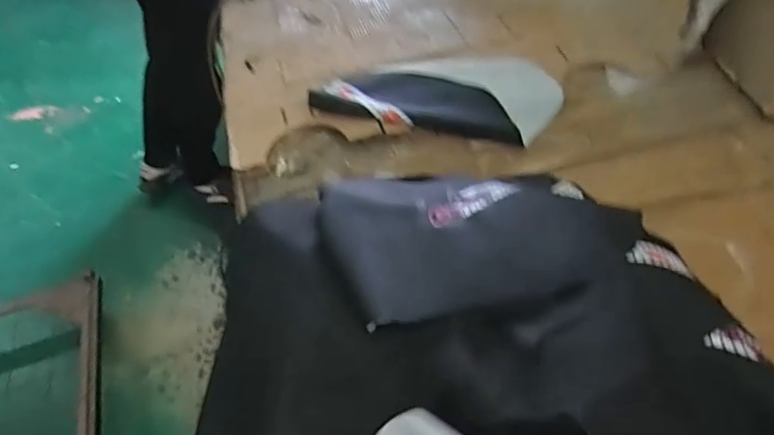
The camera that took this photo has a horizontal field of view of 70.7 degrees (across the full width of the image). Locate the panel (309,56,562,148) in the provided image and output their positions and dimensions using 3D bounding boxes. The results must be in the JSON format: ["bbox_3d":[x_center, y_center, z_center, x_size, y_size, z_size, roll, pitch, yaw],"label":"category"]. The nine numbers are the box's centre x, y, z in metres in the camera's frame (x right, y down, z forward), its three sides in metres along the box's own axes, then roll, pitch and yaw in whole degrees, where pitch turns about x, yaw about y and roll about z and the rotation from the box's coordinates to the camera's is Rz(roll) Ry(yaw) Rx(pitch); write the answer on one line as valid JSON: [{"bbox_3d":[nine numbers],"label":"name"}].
[{"bbox_3d":[0.086,-0.208,0.887,0.377,0.052,0.189,6,47,11],"label":"panel"}]

